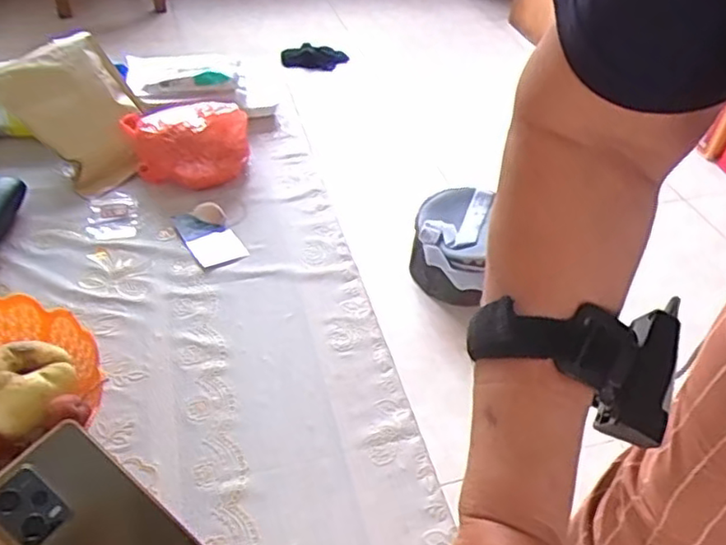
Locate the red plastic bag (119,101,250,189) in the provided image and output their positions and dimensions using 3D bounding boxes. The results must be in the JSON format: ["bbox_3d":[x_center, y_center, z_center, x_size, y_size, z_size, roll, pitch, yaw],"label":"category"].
[{"bbox_3d":[-0.208,-0.152,0.767,0.144,0.061,0.112,-7,45,-10],"label":"red plastic bag"}]

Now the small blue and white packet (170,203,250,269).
[{"bbox_3d":[-0.161,-0.040,0.686,0.053,0.014,0.090,-22,49,-24],"label":"small blue and white packet"}]

